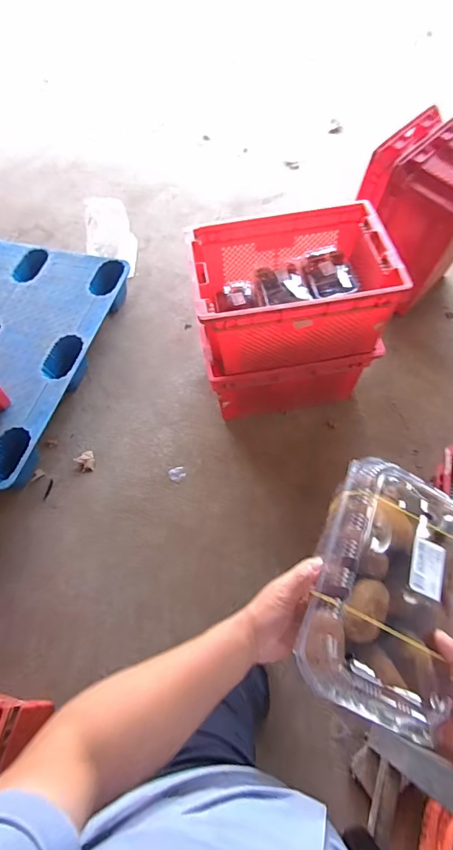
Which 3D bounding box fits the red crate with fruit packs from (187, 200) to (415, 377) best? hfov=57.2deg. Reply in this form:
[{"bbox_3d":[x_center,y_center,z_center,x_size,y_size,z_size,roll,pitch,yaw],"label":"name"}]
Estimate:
[{"bbox_3d":[0.192,-0.447,1.342,0.568,0.279,0.420,-10,61,0],"label":"red crate with fruit packs"}]

